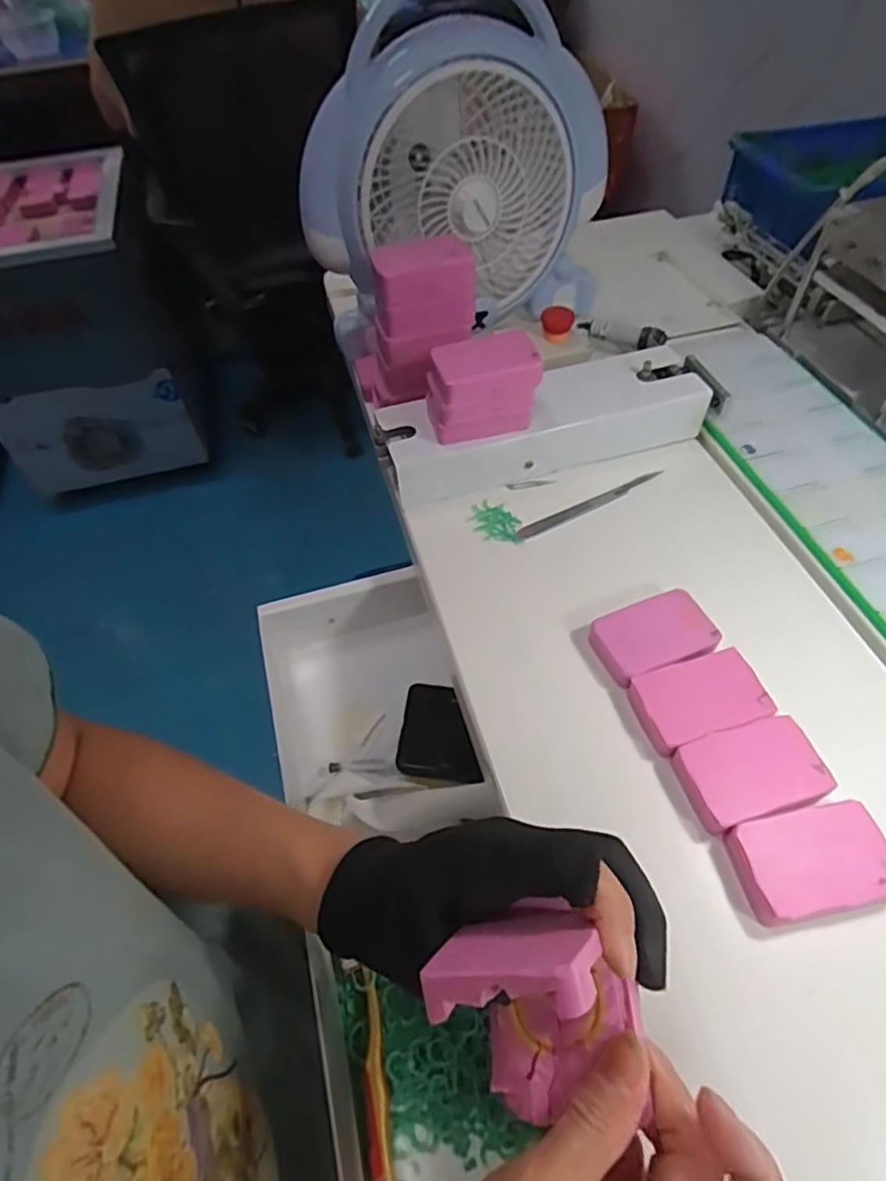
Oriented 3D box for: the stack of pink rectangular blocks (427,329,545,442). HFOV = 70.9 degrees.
[{"bbox_3d":[0.028,-0.147,0.447,0.075,0.057,0.049,-7,53,-2],"label":"stack of pink rectangular blocks"}]

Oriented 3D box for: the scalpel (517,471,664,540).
[{"bbox_3d":[0.113,-0.066,0.471,0.128,0.004,0.011,-25,56,-15],"label":"scalpel"}]

